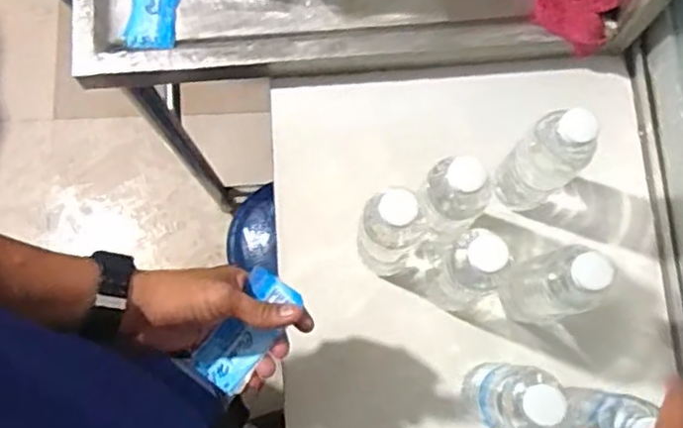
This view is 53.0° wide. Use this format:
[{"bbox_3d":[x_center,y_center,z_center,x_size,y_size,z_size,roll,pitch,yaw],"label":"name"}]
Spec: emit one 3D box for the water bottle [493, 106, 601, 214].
[{"bbox_3d":[0.191,-0.045,0.662,0.058,0.182,0.061,0,79,0],"label":"water bottle"}]

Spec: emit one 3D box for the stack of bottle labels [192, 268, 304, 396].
[{"bbox_3d":[-0.083,0.101,0.592,0.047,0.017,0.104,34,88,6],"label":"stack of bottle labels"}]

